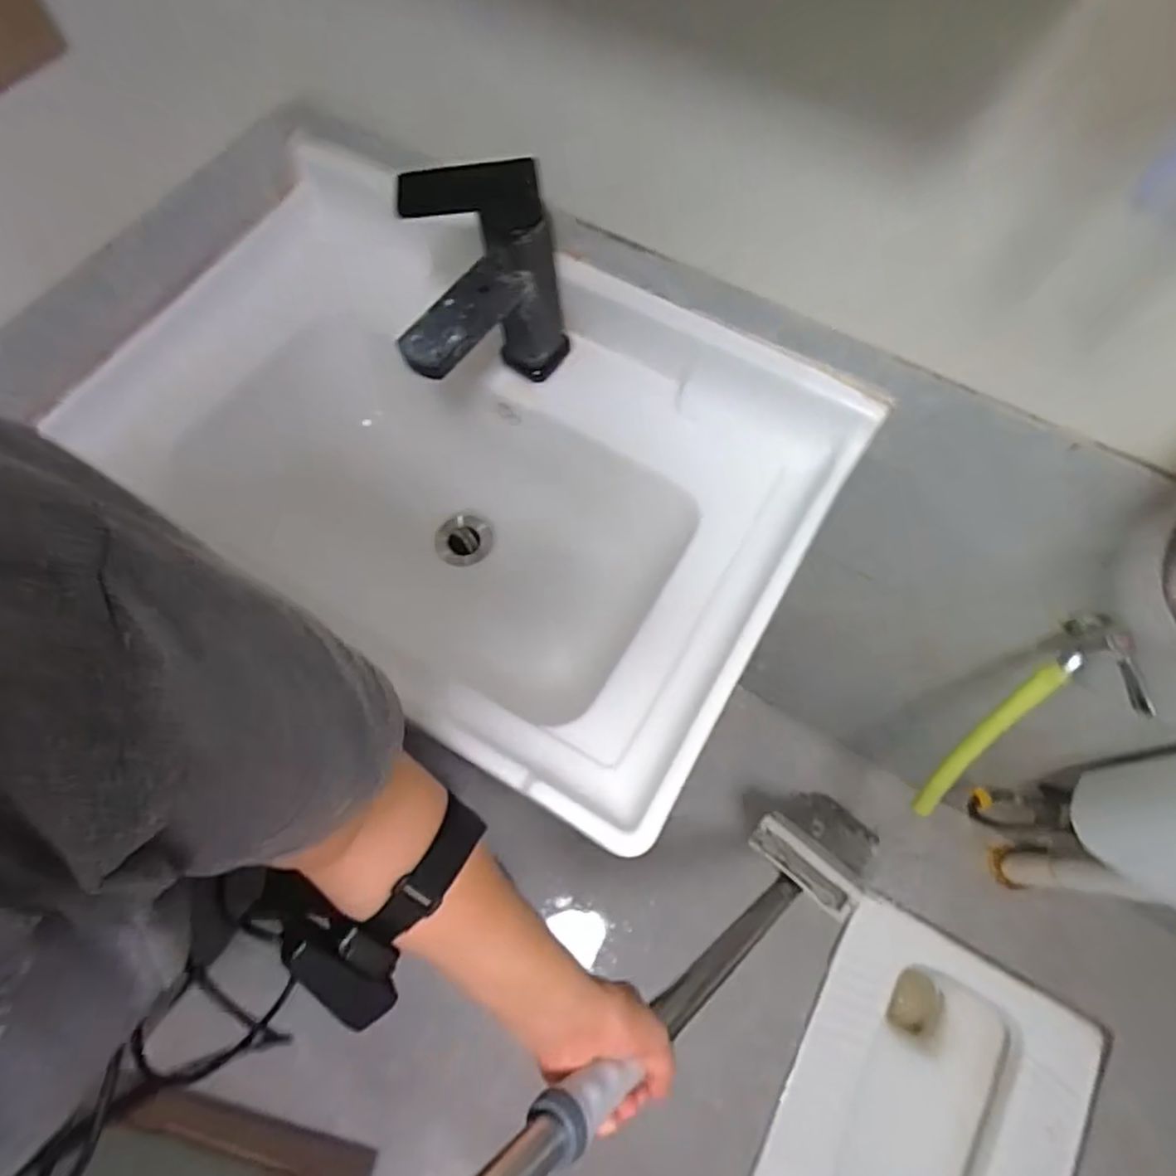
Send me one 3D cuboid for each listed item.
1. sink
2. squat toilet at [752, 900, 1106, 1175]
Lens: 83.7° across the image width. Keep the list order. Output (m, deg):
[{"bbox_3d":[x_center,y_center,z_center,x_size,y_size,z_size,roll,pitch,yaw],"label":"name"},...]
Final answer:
[{"bbox_3d":[-0.114,-0.100,0.616,0.605,0.193,0.401,31,72,12],"label":"sink"},{"bbox_3d":[0.531,0.850,1.085,0.401,0.199,0.498,29,72,11],"label":"squat toilet"}]

